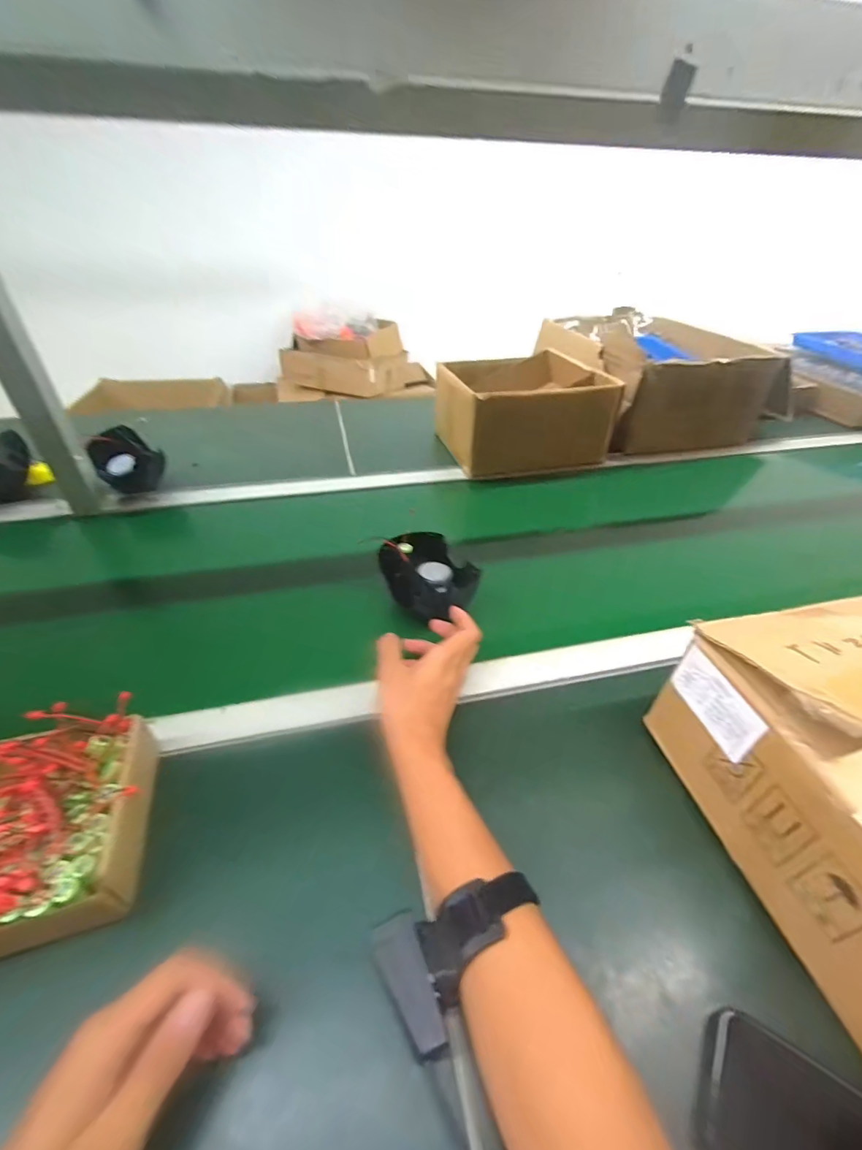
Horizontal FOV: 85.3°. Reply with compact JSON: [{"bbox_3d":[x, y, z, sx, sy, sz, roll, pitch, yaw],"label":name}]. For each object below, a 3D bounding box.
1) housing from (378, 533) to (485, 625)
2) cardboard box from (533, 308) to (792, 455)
[{"bbox_3d":[-0.006,-0.001,0.574,0.092,0.058,0.113,-17,44,-22],"label":"housing"},{"bbox_3d":[0.477,-0.447,1.049,0.402,0.179,0.420,-9,41,-12],"label":"cardboard box"}]

